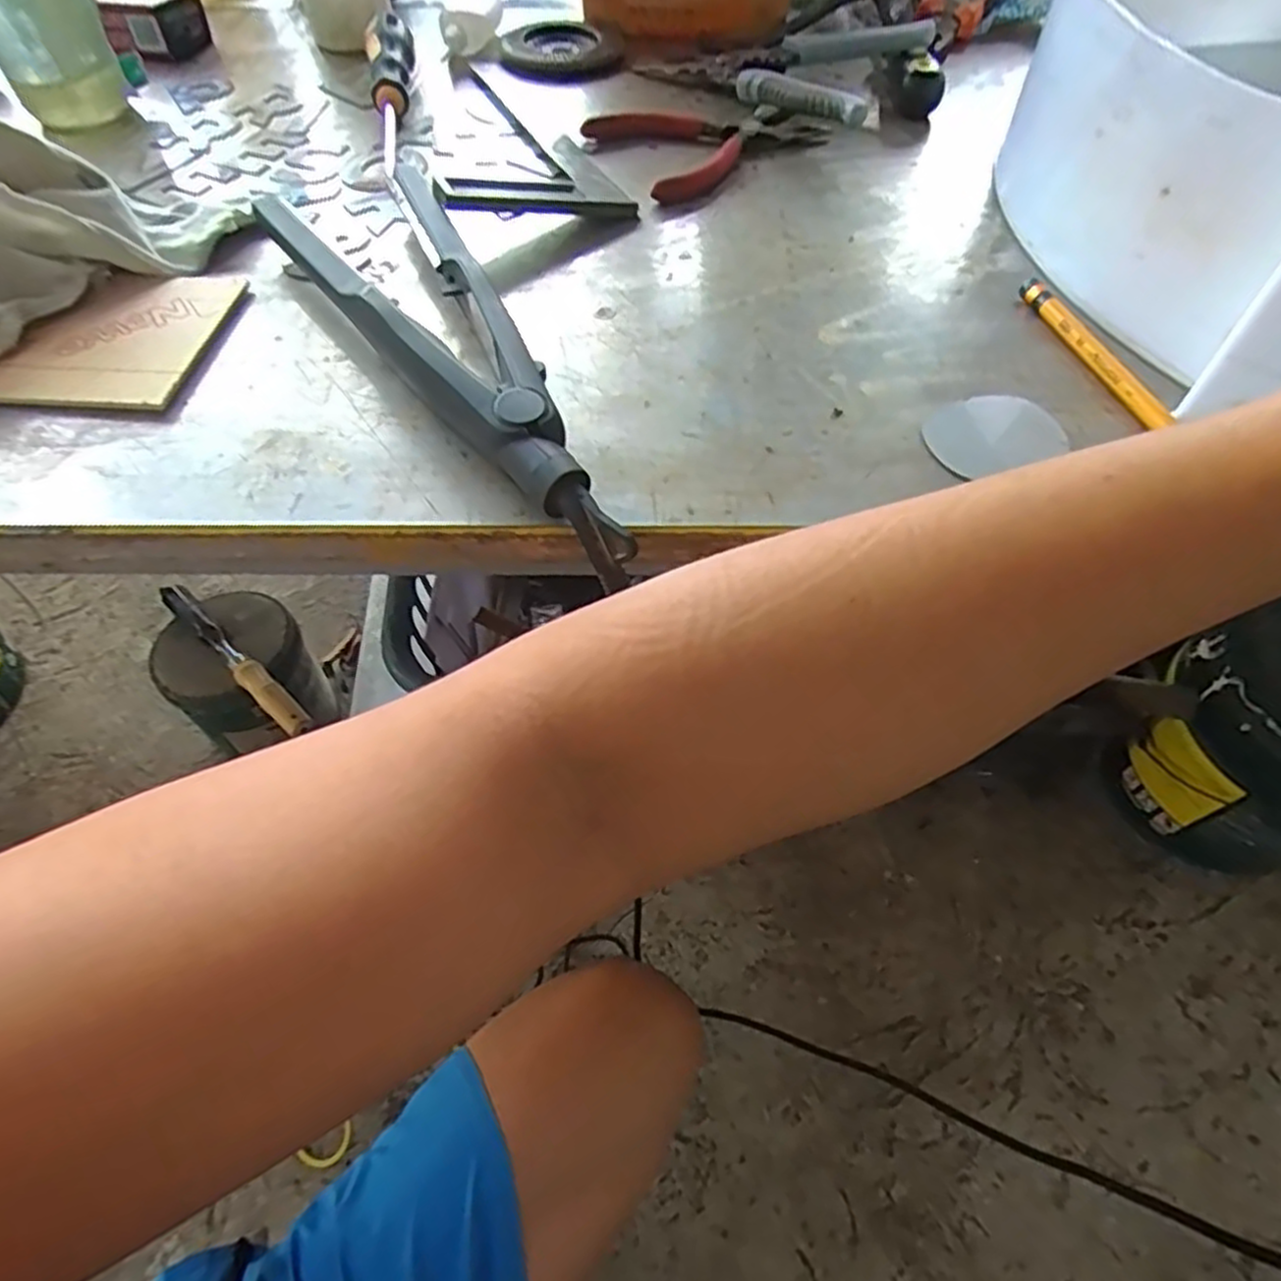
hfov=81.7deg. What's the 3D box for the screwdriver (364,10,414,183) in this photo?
[{"bbox_3d":[-0.166,-0.369,0.491,0.029,0.037,0.155,-8,57,-4],"label":"screwdriver"}]

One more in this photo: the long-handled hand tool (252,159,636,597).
[{"bbox_3d":[-0.088,-0.123,0.324,0.074,0.032,0.283,-25,60,-15],"label":"long-handled hand tool"}]

